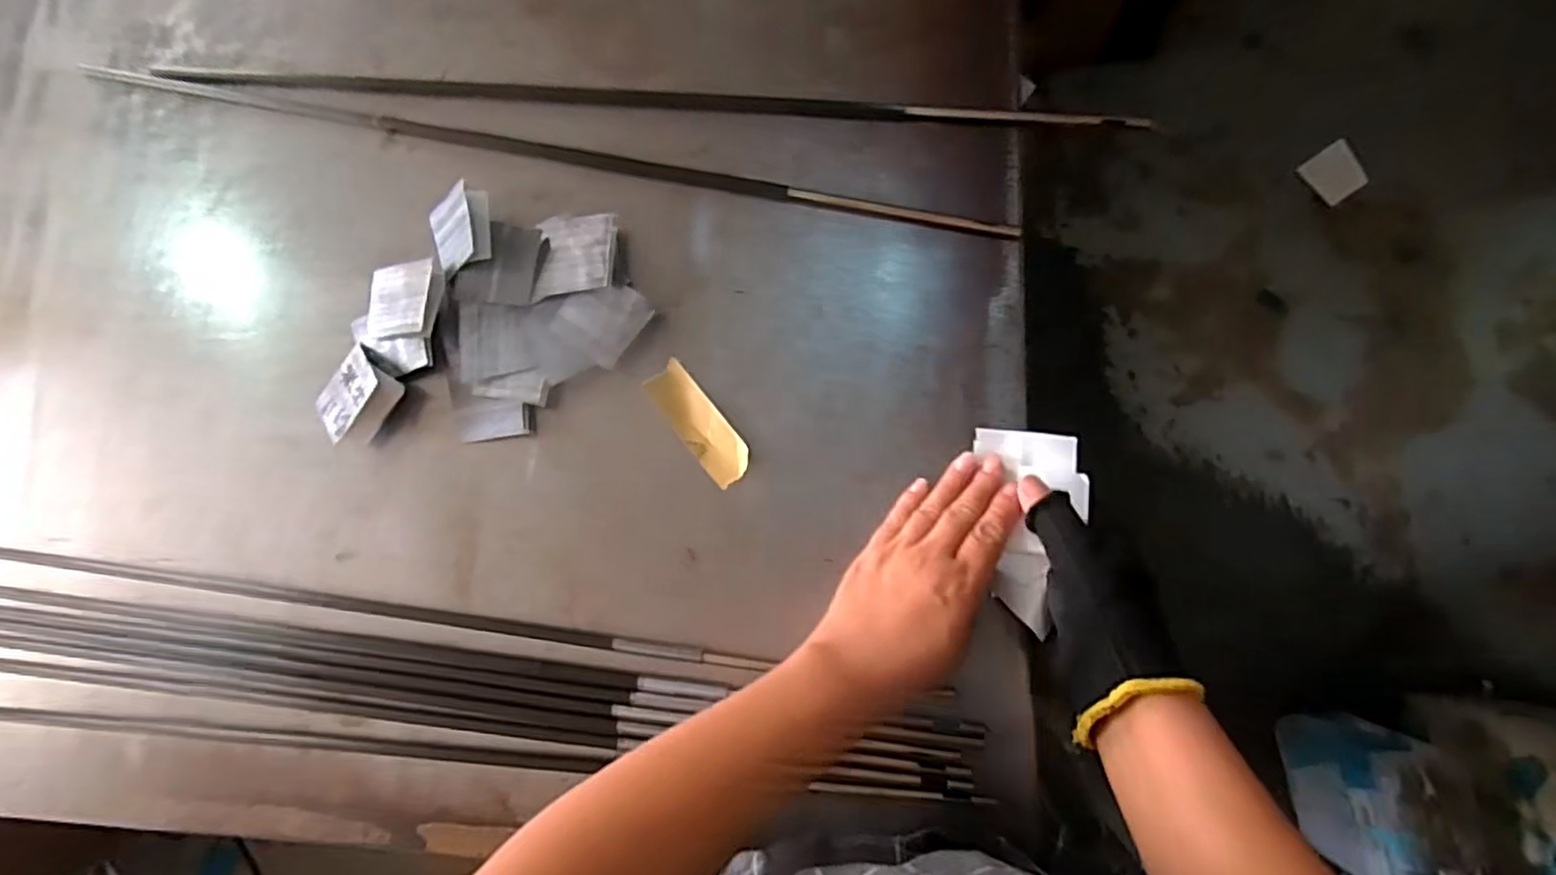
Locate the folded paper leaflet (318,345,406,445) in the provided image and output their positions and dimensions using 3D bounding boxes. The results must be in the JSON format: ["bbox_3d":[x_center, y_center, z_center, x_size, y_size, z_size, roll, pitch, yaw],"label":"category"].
[{"bbox_3d":[-0.296,-0.029,0.474,0.050,0.021,0.056,37,88,9],"label":"folded paper leaflet"}]

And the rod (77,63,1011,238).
[{"bbox_3d":[-0.184,-0.210,0.494,0.694,0.013,0.016,12,84,7],"label":"rod"}]

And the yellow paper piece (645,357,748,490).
[{"bbox_3d":[-0.052,-0.009,0.452,0.031,0.010,0.086,-39,81,0],"label":"yellow paper piece"}]

